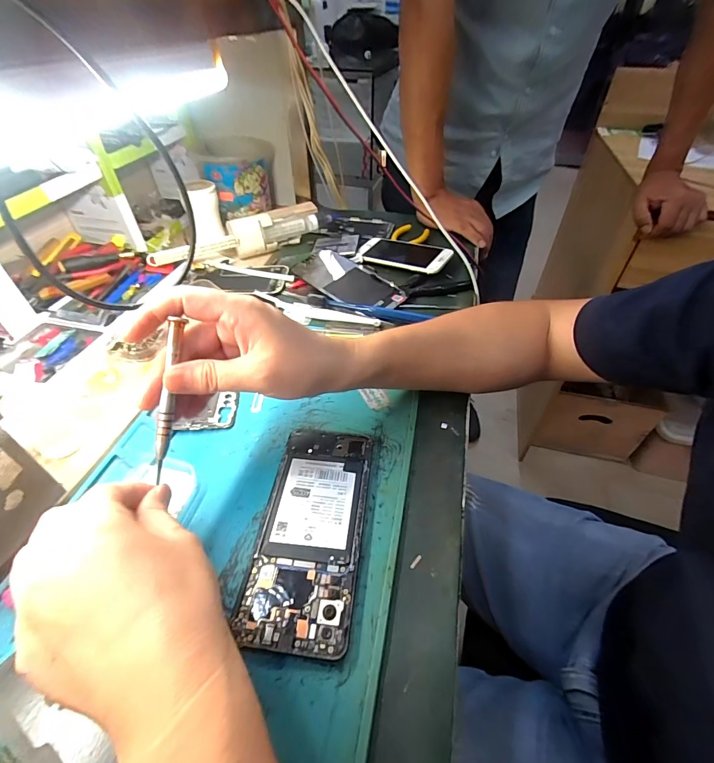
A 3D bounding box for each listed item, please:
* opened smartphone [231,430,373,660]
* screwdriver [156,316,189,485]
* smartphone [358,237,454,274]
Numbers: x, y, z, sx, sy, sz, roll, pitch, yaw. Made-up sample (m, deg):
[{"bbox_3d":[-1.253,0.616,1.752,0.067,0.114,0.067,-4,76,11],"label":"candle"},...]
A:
[{"bbox_3d":[-0.032,0.102,0.273,0.068,0.008,0.154,6,45,5],"label":"opened smartphone"},{"bbox_3d":[-0.124,0.012,0.248,0.008,0.104,0.007,7,1,5],"label":"screwdriver"},{"bbox_3d":[0.070,-0.188,0.553,0.134,0.010,0.073,22,51,27],"label":"smartphone"}]

